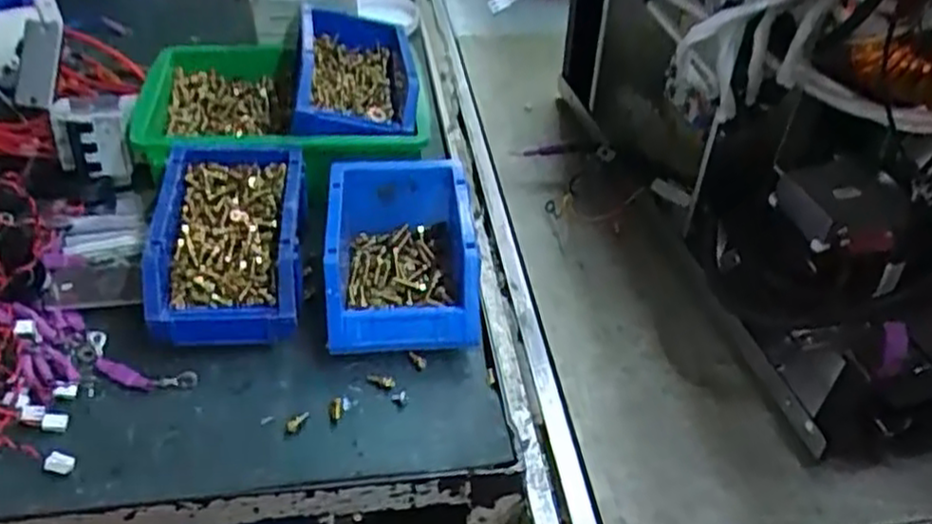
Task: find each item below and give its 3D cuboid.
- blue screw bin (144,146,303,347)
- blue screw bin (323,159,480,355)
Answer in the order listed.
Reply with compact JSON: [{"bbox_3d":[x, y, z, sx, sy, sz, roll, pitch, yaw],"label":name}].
[{"bbox_3d":[-0.181,-0.014,0.582,0.109,0.077,0.166,-3,43,-6],"label":"blue screw bin"},{"bbox_3d":[-0.050,-0.005,0.584,0.112,0.073,0.159,-2,43,-4],"label":"blue screw bin"}]

